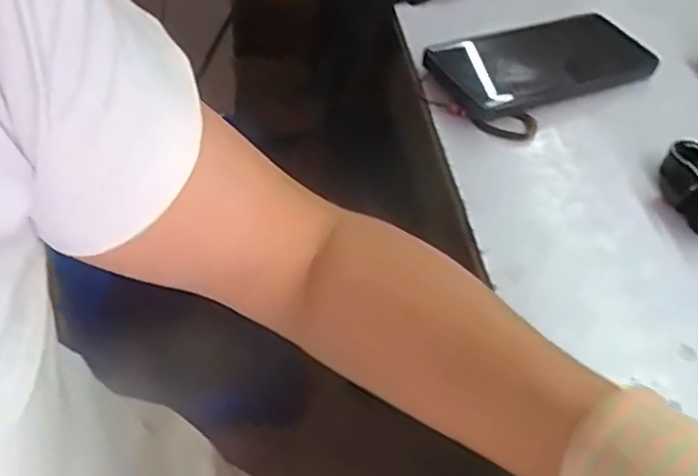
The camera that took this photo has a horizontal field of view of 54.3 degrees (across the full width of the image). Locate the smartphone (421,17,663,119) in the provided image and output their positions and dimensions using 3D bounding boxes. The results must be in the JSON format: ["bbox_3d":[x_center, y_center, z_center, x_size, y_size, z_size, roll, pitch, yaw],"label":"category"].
[{"bbox_3d":[0.140,-0.130,0.492,0.165,0.009,0.083,-21,53,-21],"label":"smartphone"}]

